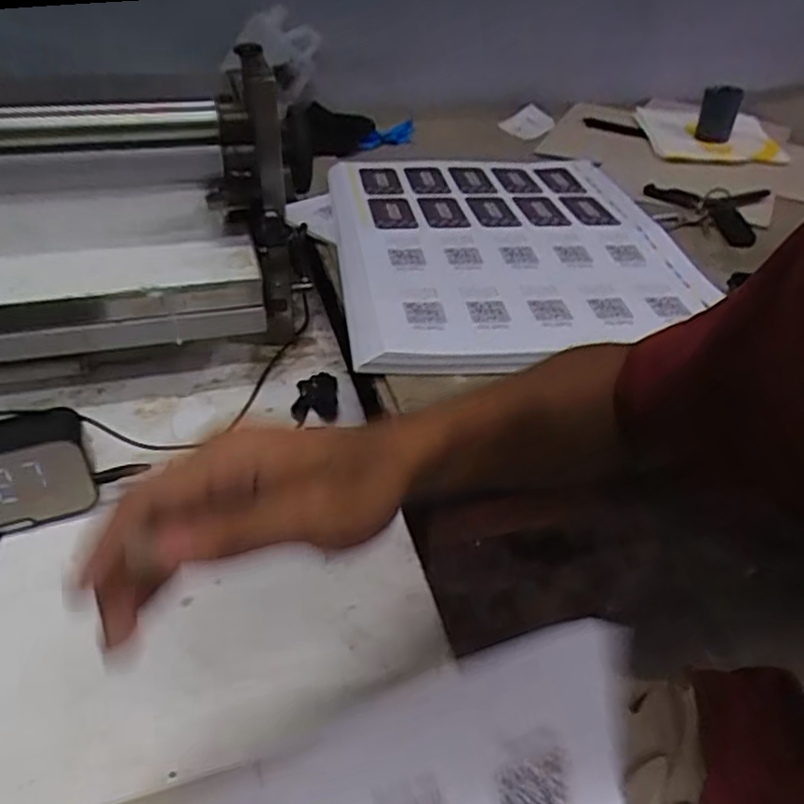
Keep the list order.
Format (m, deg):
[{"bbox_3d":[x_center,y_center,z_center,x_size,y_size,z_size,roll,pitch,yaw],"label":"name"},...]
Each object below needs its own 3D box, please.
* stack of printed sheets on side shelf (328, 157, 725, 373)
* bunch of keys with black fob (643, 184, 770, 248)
[{"bbox_3d":[0.104,-0.178,0.724,0.335,0.023,0.454,-2,39,-8],"label":"stack of printed sheets on side shelf"},{"bbox_3d":[0.363,-0.228,0.823,0.139,0.023,0.110,8,48,7],"label":"bunch of keys with black fob"}]

